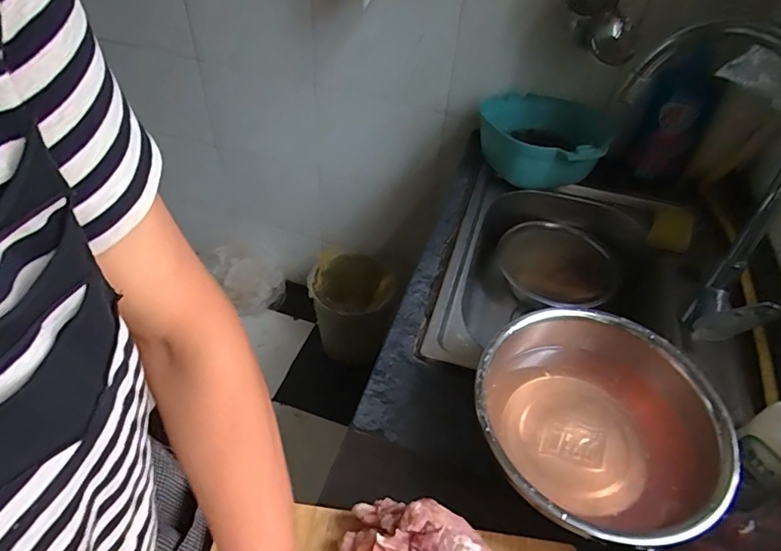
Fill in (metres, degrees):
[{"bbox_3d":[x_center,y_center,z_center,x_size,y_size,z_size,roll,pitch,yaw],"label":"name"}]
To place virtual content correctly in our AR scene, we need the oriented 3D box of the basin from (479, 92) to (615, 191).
[{"bbox_3d":[0.288,-0.248,0.925,0.248,0.113,0.254,2,44,-2],"label":"basin"}]

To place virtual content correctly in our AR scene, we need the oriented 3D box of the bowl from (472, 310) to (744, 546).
[{"bbox_3d":[0.212,0.169,0.514,0.237,0.117,0.235,2,44,-2],"label":"bowl"}]

